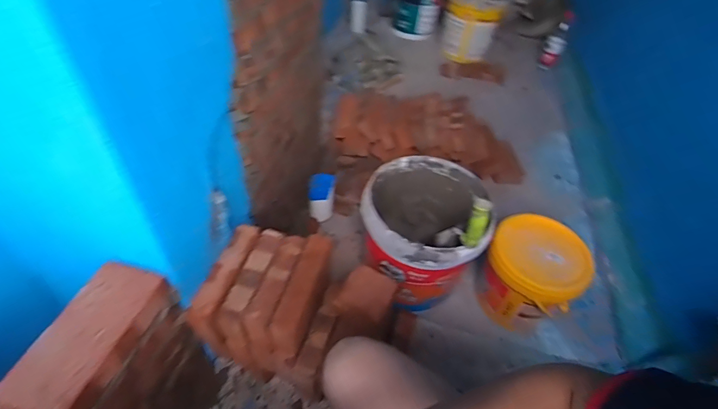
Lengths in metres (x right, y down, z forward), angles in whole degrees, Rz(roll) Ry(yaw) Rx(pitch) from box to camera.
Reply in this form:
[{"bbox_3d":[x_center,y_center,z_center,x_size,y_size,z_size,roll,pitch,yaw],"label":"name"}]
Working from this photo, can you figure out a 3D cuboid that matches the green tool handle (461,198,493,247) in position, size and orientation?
[{"bbox_3d":[0.247,0.041,0.803,0.041,0.117,0.033,27,50,17],"label":"green tool handle"}]

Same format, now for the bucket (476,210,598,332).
[{"bbox_3d":[0.463,0.195,1.045,0.226,0.249,0.221,3,47,-4],"label":"bucket"}]

